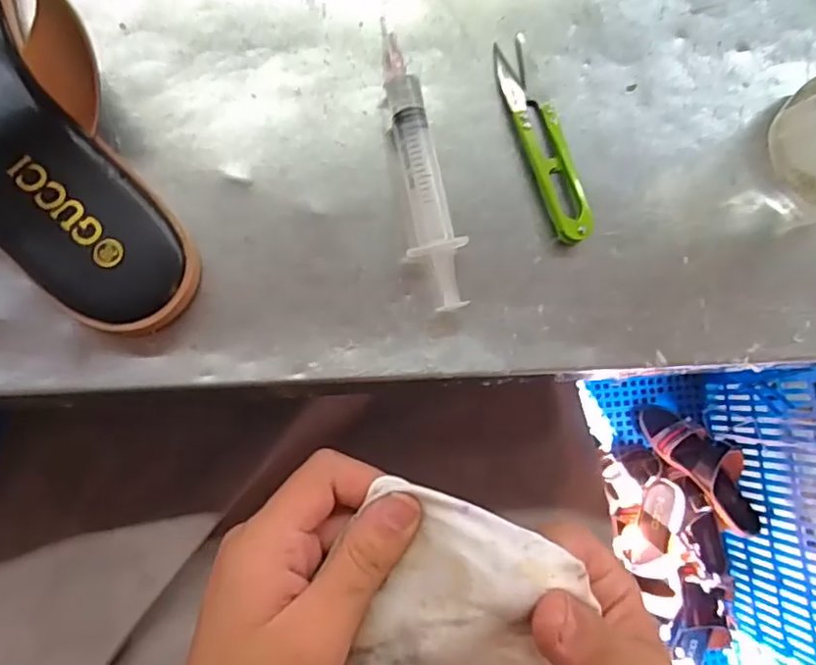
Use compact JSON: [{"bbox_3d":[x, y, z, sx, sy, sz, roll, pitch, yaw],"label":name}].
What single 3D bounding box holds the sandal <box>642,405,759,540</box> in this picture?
[{"bbox_3d":[0.503,0.220,1.010,0.102,0.085,0.250,-37,70,-5],"label":"sandal"}]

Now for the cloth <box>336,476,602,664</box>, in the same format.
[{"bbox_3d":[0.025,0.108,0.217,0.082,0.039,0.082,15,87,-5],"label":"cloth"}]

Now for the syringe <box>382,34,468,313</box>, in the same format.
[{"bbox_3d":[0.007,-0.072,0.274,0.021,0.018,0.124,-9,86,-10],"label":"syringe"}]

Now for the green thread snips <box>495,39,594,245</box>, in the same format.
[{"bbox_3d":[0.066,-0.093,0.289,0.022,0.009,0.102,-20,88,-11],"label":"green thread snips"}]

